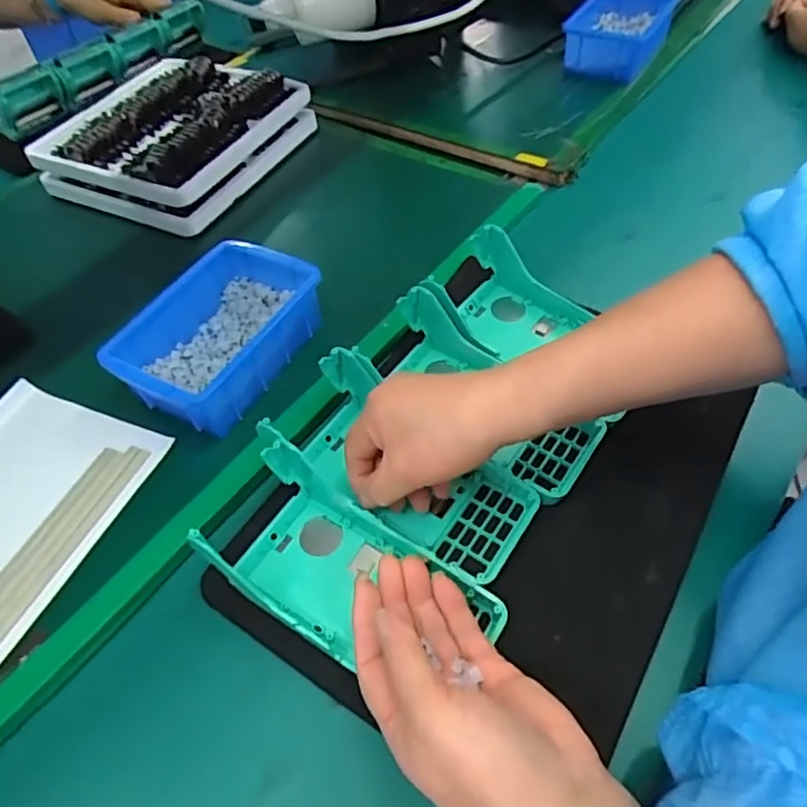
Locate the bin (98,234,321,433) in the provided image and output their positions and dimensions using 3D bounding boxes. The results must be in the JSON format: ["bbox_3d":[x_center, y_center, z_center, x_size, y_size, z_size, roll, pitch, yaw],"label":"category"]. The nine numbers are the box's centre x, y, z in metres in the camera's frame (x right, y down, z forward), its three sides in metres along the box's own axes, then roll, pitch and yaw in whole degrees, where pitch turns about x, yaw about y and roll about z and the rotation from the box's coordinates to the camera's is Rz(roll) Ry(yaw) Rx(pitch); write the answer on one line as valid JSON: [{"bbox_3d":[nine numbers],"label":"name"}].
[{"bbox_3d":[-0.138,-0.049,0.456,0.105,0.059,0.150,21,53,21],"label":"bin"}]

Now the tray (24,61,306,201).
[{"bbox_3d":[-0.244,-0.299,0.631,0.219,0.025,0.219,20,57,17],"label":"tray"}]

